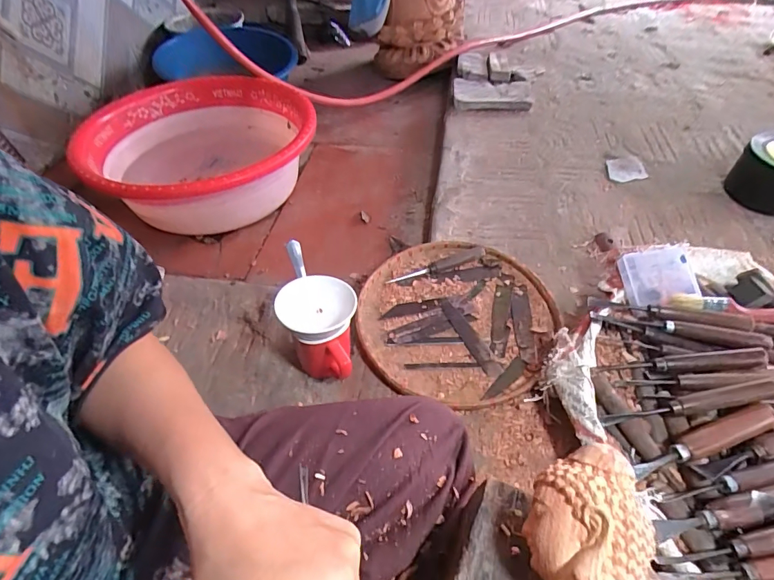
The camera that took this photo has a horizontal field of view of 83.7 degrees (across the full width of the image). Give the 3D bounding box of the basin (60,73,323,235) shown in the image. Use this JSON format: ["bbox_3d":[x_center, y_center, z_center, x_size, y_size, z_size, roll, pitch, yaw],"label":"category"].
[{"bbox_3d":[-0.409,-0.305,0.956,0.441,0.181,0.472,-1,48,1],"label":"basin"}]

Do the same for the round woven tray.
[{"bbox_3d":[0.099,0.039,0.644,0.278,0.015,0.288,-1,53,1],"label":"round woven tray"}]

